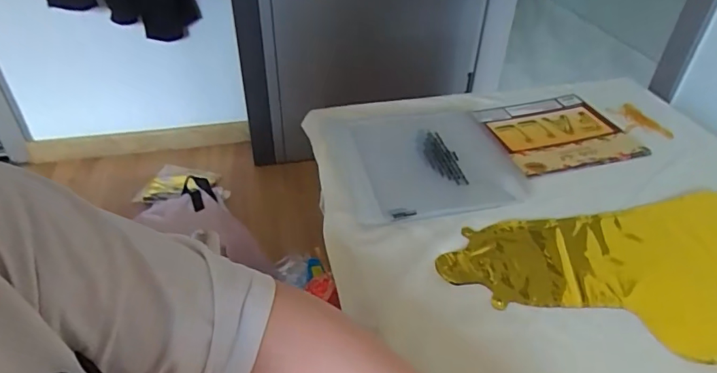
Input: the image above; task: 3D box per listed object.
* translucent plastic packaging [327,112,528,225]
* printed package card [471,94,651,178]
[{"bbox_3d":[0.086,-0.041,0.627,0.219,0.019,0.221,-7,40,-11],"label":"translucent plastic packaging"},{"bbox_3d":[0.281,-0.081,0.690,0.190,0.008,0.168,-11,40,-14],"label":"printed package card"}]

